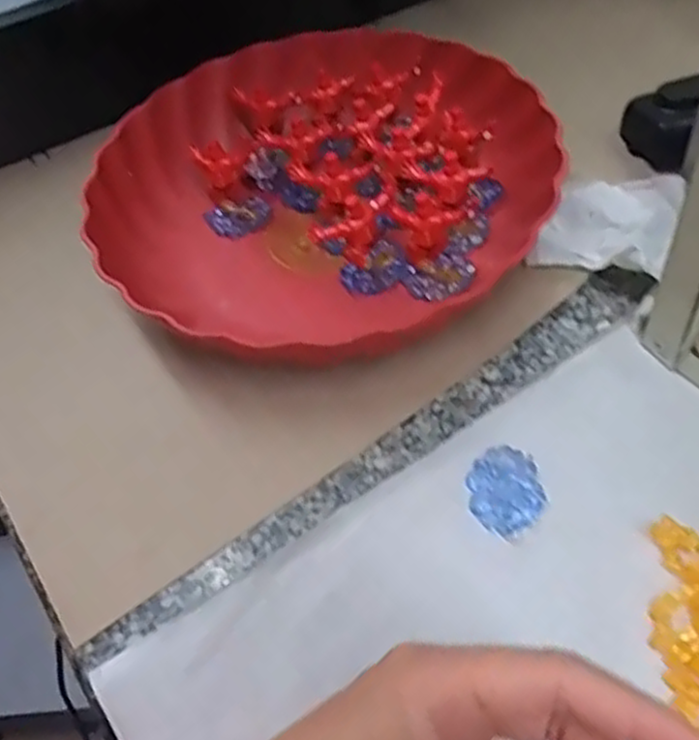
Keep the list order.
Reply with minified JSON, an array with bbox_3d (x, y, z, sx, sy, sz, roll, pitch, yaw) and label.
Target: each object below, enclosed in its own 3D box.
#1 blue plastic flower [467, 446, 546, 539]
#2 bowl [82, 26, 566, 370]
[{"bbox_3d":[0.066,0.051,0.316,0.030,0.010,0.035,-6,50,1],"label":"blue plastic flower"},{"bbox_3d":[-0.014,-0.095,0.404,0.231,0.063,0.220,-3,50,4],"label":"bowl"}]

